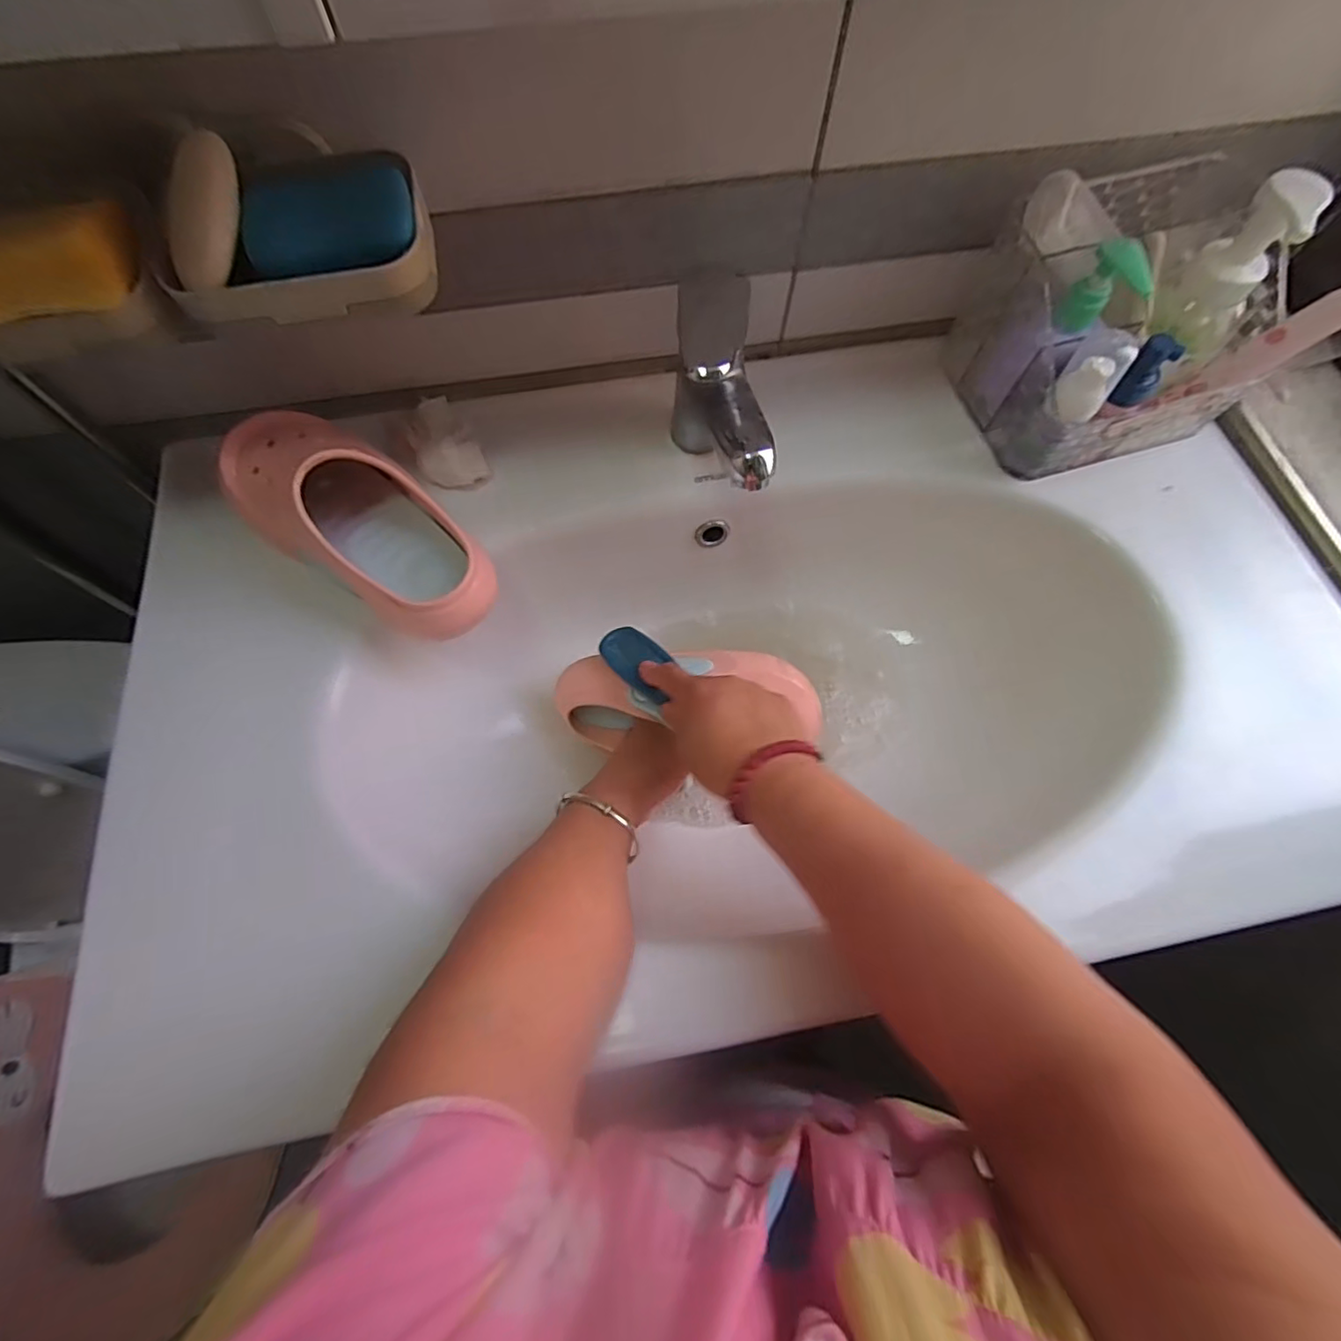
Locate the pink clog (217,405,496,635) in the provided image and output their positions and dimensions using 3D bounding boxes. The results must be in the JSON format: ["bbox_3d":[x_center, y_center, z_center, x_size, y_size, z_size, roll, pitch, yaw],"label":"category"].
[{"bbox_3d":[-0.209,-0.106,0.392,0.201,0.070,0.097,39,72,13],"label":"pink clog"}]

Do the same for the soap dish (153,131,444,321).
[{"bbox_3d":[-0.187,-0.217,0.298,0.127,0.046,0.076,-13,69,-7],"label":"soap dish"}]

